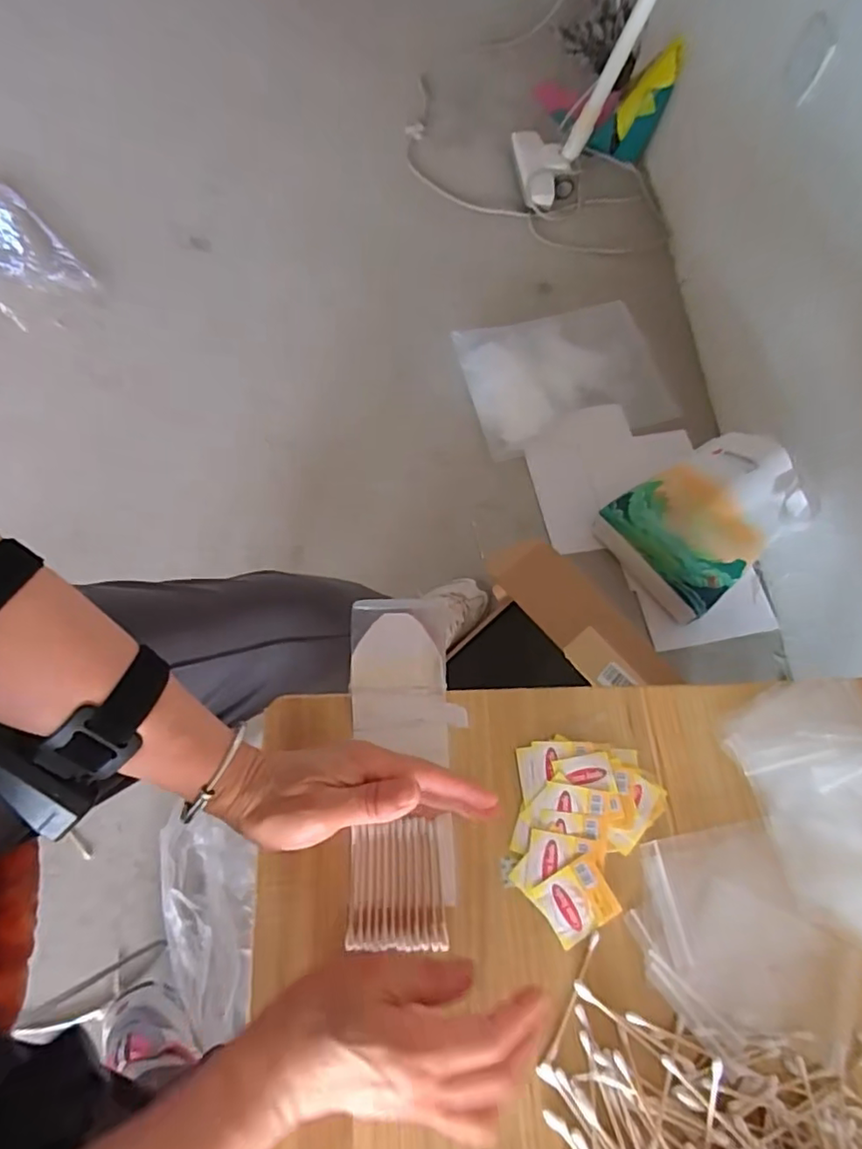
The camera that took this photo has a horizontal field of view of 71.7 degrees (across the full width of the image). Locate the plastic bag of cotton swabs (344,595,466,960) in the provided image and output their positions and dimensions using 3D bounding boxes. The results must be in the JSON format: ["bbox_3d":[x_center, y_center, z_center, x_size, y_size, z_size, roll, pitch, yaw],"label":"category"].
[{"bbox_3d":[-0.018,0.124,0.404,0.073,0.010,0.220,-1,69,-4],"label":"plastic bag of cotton swabs"}]

